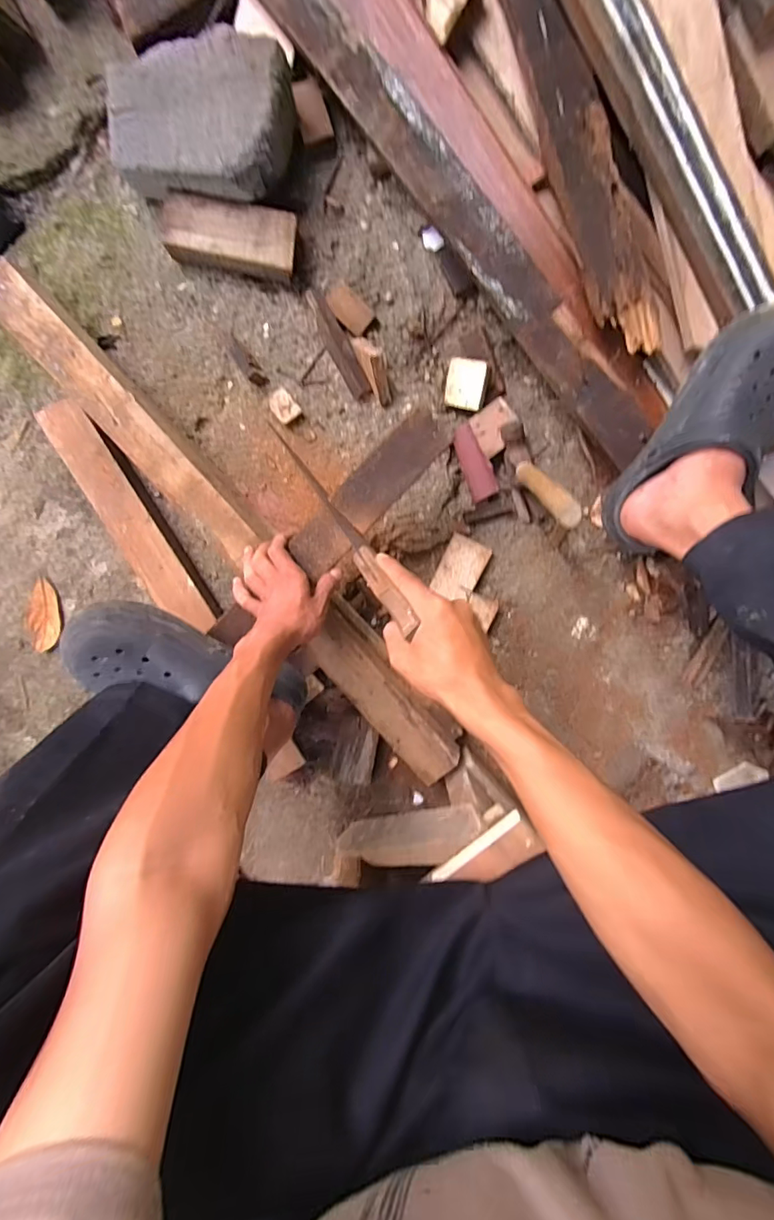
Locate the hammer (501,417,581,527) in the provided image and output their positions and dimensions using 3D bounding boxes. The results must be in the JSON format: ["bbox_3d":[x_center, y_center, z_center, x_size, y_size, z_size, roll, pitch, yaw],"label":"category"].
[{"bbox_3d":[0.178,-0.159,0.583,0.030,0.215,0.063,-9,130,0],"label":"hammer"}]

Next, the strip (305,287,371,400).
[{"bbox_3d":[-0.063,-0.342,0.634,0.029,0.018,0.143,-29,99,3],"label":"strip"}]

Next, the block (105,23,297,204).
[{"bbox_3d":[-0.210,-0.544,0.551,0.203,0.071,0.123,1,99,-1],"label":"block"}]

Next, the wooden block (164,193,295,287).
[{"bbox_3d":[-0.190,-0.454,0.608,0.154,0.046,0.070,6,99,-2],"label":"wooden block"}]

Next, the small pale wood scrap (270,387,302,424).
[{"bbox_3d":[-0.135,-0.266,0.644,0.031,0.023,0.041,-39,98,5],"label":"small pale wood scrap"}]

